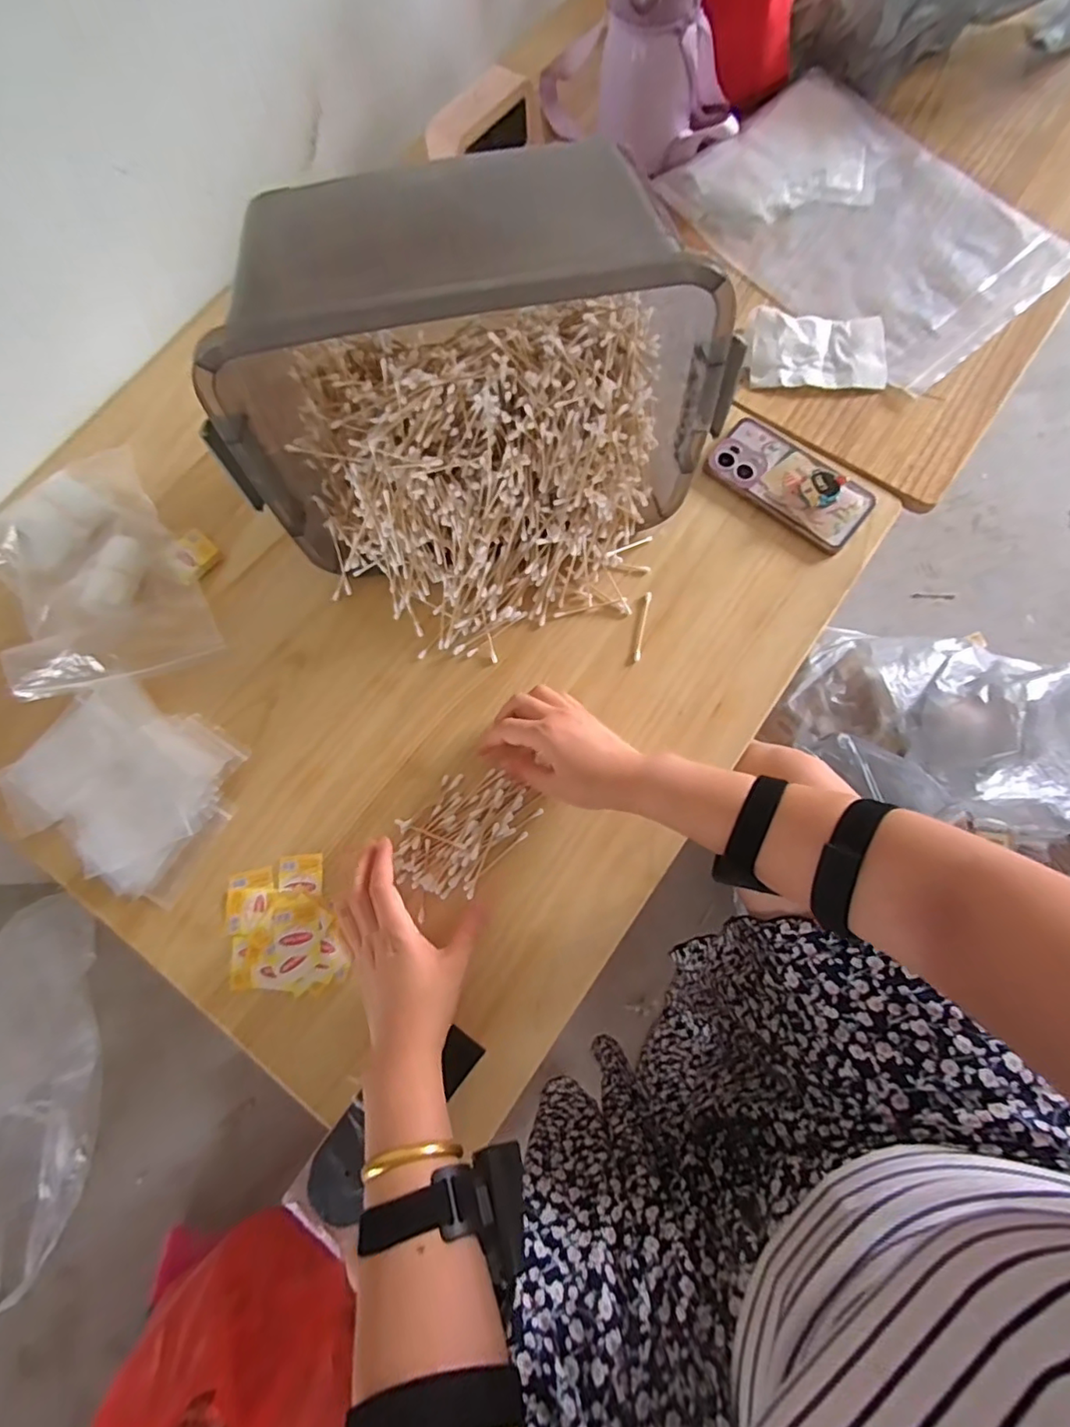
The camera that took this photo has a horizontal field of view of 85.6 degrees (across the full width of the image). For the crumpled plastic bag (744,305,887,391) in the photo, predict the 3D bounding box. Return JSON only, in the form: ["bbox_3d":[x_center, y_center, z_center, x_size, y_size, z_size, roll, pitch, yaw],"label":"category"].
[{"bbox_3d":[0.304,-0.396,0.625,0.145,0.020,0.081,4,76,4],"label":"crumpled plastic bag"}]

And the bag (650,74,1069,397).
[{"bbox_3d":[0.392,-0.584,0.681,0.309,0.027,0.404,-39,78,-9],"label":"bag"}]

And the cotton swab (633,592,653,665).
[{"bbox_3d":[0.107,-0.086,0.569,0.007,0.004,0.075,12,75,4],"label":"cotton swab"}]

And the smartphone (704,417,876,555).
[{"bbox_3d":[0.260,-0.238,0.587,0.160,0.019,0.090,40,81,11],"label":"smartphone"}]

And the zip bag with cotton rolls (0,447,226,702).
[{"bbox_3d":[-0.432,-0.131,0.555,0.175,0.047,0.240,-29,76,-5],"label":"zip bag with cotton rolls"}]

